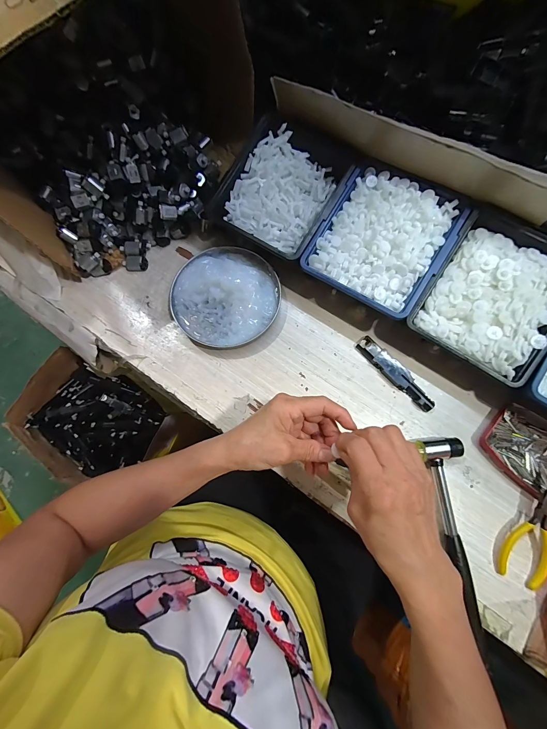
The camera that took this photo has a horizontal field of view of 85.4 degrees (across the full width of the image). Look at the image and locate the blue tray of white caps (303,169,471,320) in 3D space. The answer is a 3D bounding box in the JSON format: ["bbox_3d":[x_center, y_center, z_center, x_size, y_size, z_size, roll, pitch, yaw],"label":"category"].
[{"bbox_3d":[0.130,-0.150,0.357,0.143,0.033,0.154,31,80,8],"label":"blue tray of white caps"}]

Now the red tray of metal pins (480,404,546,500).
[{"bbox_3d":[0.311,0.106,0.347,0.120,0.013,0.084,40,81,9],"label":"red tray of metal pins"}]

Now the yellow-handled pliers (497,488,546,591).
[{"bbox_3d":[0.288,0.175,0.327,0.047,0.017,0.128,24,79,7],"label":"yellow-handled pliers"}]

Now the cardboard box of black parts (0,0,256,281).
[{"bbox_3d":[-0.213,-0.311,0.344,0.245,0.236,0.323,44,82,10],"label":"cardboard box of black parts"}]

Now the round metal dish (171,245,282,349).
[{"bbox_3d":[-0.064,-0.095,0.401,0.140,0.024,0.140,0,77,1],"label":"round metal dish"}]

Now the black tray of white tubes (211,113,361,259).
[{"bbox_3d":[0.014,-0.234,0.390,0.141,0.045,0.168,31,79,8],"label":"black tray of white tubes"}]

